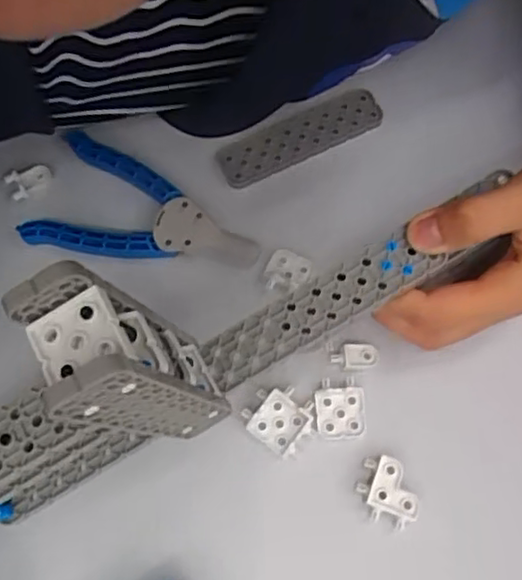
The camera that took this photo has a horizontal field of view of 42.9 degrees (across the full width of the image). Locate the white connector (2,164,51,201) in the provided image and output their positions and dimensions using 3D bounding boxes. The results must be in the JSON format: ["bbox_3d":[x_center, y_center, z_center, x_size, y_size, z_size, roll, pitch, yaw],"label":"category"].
[{"bbox_3d":[-0.133,-0.063,0.382,0.025,0.007,0.017,-27,74,-8],"label":"white connector"}]

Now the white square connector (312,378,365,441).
[{"bbox_3d":[0.040,0.061,0.341,0.025,0.004,0.030,-4,72,0],"label":"white square connector"}]

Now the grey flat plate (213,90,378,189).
[{"bbox_3d":[0.023,-0.089,0.391,0.099,0.007,0.027,-25,74,-7],"label":"grey flat plate"}]

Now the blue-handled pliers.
[{"bbox_3d":[-0.063,-0.048,0.371,0.126,0.009,0.066,9,72,3],"label":"blue-handled pliers"}]

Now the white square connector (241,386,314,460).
[{"bbox_3d":[0.010,0.065,0.338,0.033,0.006,0.030,35,76,11],"label":"white square connector"}]

